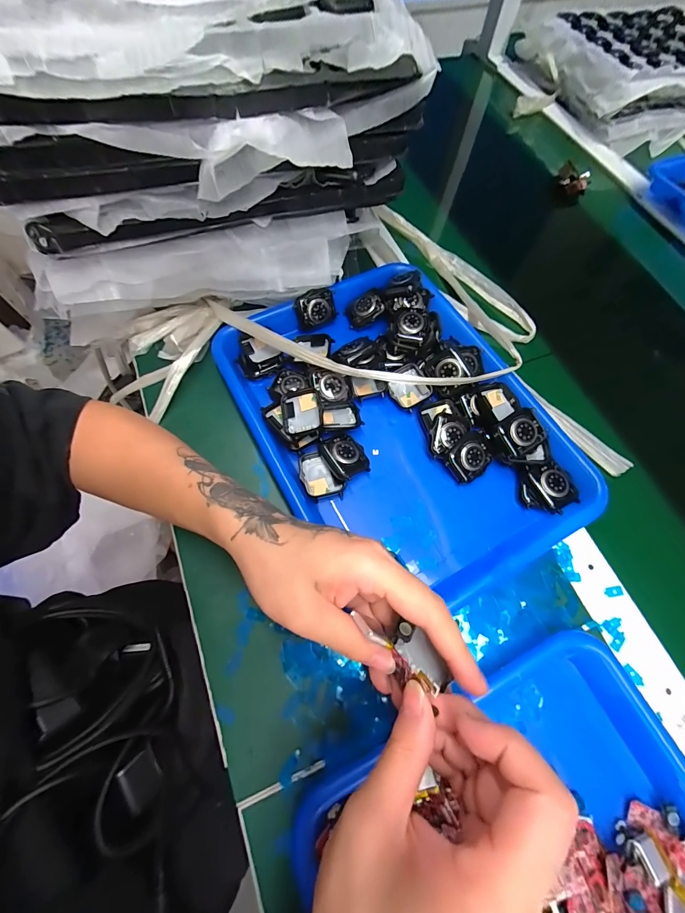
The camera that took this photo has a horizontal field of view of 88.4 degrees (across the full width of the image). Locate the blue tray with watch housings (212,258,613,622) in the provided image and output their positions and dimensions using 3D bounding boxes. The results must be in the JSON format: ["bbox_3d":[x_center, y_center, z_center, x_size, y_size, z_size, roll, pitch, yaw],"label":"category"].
[{"bbox_3d":[0.050,-0.036,0.337,0.252,0.042,0.330,-26,70,-12],"label":"blue tray with watch housings"}]

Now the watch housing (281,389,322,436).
[{"bbox_3d":[-0.038,-0.039,0.327,0.035,0.015,0.041,-8,67,-5],"label":"watch housing"}]

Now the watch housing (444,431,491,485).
[{"bbox_3d":[0.116,0.002,0.322,0.041,0.012,0.037,-35,94,4],"label":"watch housing"}]

